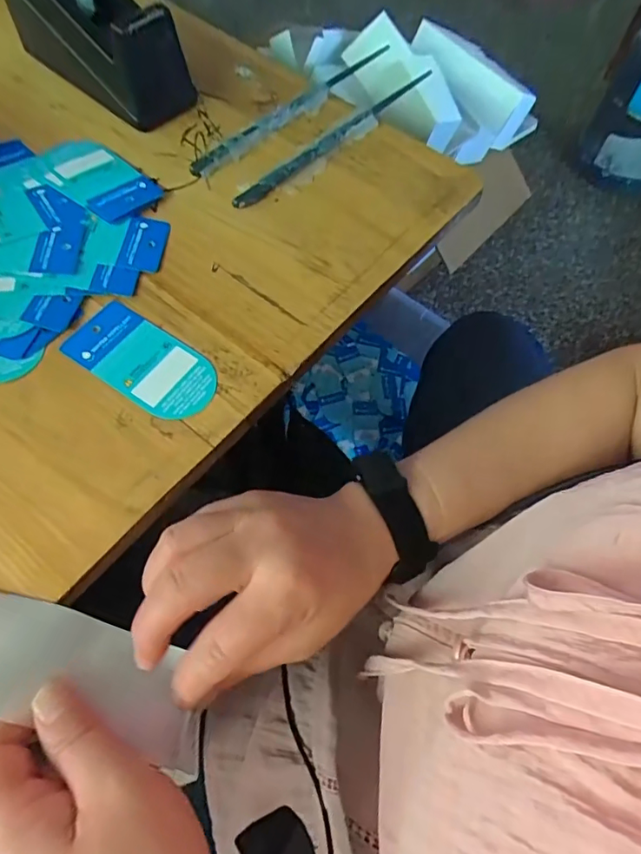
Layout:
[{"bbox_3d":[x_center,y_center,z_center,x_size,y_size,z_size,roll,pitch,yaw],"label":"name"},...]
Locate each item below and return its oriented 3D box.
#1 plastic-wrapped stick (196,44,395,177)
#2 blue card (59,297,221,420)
[{"bbox_3d":[-0.018,-0.261,0.417,0.016,0.010,0.223,41,68,15],"label":"plastic-wrapped stick"},{"bbox_3d":[-0.106,-0.040,0.304,0.095,0.004,0.046,32,66,12],"label":"blue card"}]

